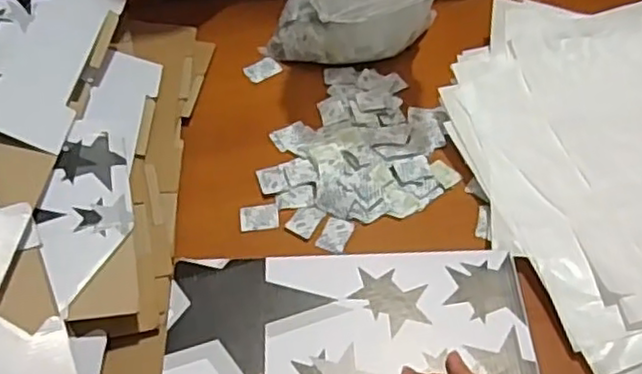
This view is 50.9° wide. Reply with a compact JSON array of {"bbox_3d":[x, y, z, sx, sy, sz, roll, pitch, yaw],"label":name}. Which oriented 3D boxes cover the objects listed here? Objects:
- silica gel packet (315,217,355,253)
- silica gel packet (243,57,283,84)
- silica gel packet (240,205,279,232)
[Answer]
[{"bbox_3d":[0.015,0.048,0.686,0.029,0.004,0.039,20,57,13],"label":"silica gel packet"},{"bbox_3d":[-0.072,-0.144,0.829,0.043,0.006,0.029,-28,60,-19],"label":"silica gel packet"},{"bbox_3d":[-0.064,0.031,0.701,0.039,0.004,0.032,-7,55,-5],"label":"silica gel packet"}]

